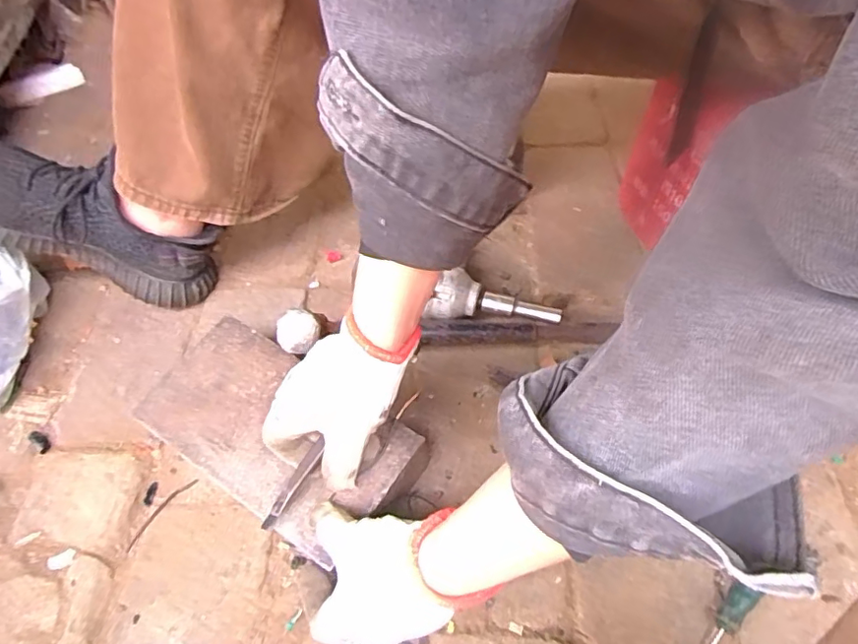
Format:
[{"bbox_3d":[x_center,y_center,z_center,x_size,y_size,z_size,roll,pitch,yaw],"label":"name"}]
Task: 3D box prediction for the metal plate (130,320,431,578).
[{"bbox_3d":[-0.129,0.084,0.455,0.221,0.009,0.115,29,61,21],"label":"metal plate"}]

